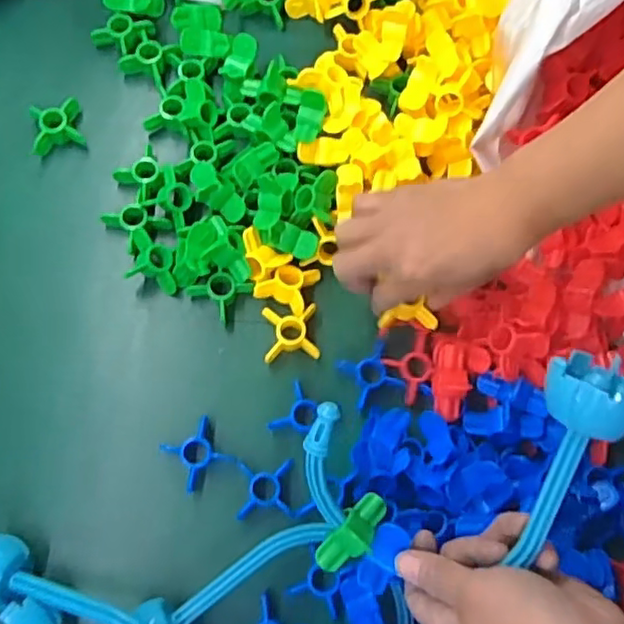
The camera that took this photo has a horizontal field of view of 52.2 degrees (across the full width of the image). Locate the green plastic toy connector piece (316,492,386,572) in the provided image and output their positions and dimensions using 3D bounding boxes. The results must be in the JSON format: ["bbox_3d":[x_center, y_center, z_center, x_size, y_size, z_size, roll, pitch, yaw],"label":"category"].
[{"bbox_3d":[0.026,0.140,0.402,0.023,0.022,0.056,35,76,8],"label":"green plastic toy connector piece"}]

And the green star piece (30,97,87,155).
[{"bbox_3d":[-0.219,-0.160,0.546,0.043,0.023,0.039,-10,74,-4],"label":"green star piece"}]

